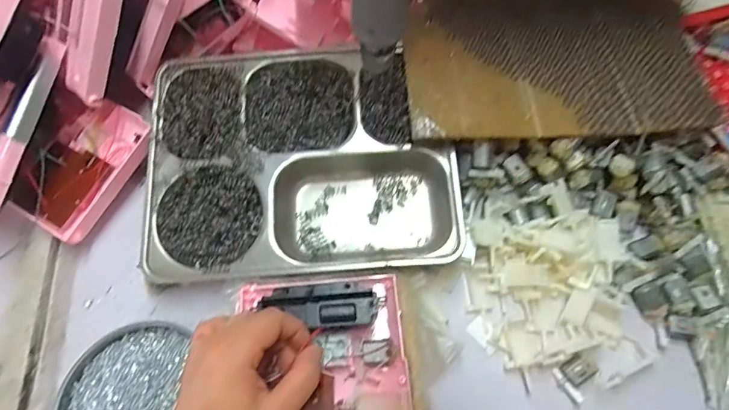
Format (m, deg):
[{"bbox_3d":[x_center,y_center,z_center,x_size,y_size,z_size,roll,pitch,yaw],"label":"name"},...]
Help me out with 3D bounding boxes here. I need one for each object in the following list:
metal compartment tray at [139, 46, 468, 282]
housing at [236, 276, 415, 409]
[{"bbox_3d":[-0.061,-0.041,0.416,0.280,0.053,0.220,-5,70,0],"label":"metal compartment tray"},{"bbox_3d":[-0.029,0.140,0.332,0.131,0.037,0.169,-5,70,-1],"label":"housing"}]

